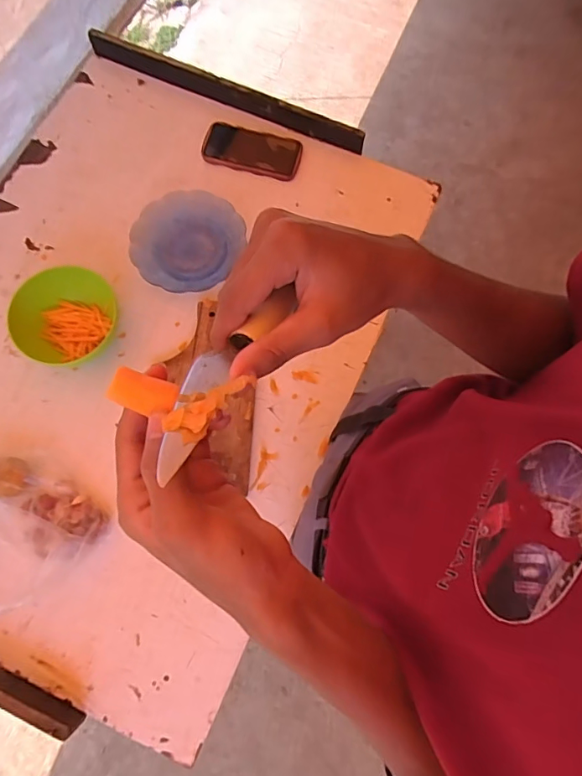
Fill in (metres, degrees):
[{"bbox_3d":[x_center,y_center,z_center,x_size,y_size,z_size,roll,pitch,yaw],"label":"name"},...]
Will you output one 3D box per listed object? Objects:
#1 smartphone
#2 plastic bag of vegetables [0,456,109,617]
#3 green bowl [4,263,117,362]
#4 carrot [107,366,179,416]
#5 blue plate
[{"bbox_3d":[-0.066,-0.419,0.823,0.171,0.016,0.091,14,75,3],"label":"smartphone"},{"bbox_3d":[-0.371,0.183,0.612,0.197,0.125,0.159,36,77,8],"label":"plastic bag of vegetables"},{"bbox_3d":[-0.342,-0.105,0.713,0.134,0.072,0.137,0,75,-1],"label":"green bowl"},{"bbox_3d":[-0.075,0.002,0.241,0.032,0.010,0.019,14,75,6],"label":"carrot"},{"bbox_3d":[-0.167,-0.243,0.772,0.170,0.031,0.178,0,75,-1],"label":"blue plate"}]

